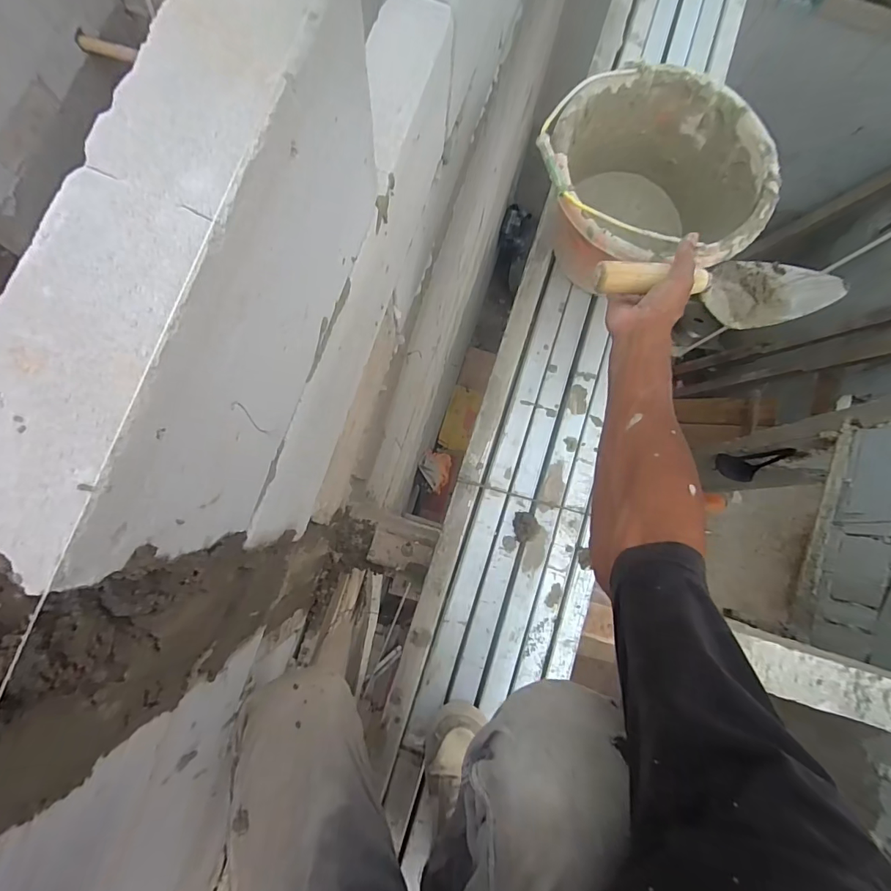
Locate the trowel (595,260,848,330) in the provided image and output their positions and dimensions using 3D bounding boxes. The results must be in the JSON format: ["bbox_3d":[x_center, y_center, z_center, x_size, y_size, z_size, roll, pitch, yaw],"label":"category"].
[{"bbox_3d":[0.317,-0.185,0.525,0.311,0.051,0.083,1,81,-12],"label":"trowel"}]

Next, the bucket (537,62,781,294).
[{"bbox_3d":[0.276,-0.349,0.652,0.282,0.219,0.277,0,81,-3],"label":"bucket"}]

